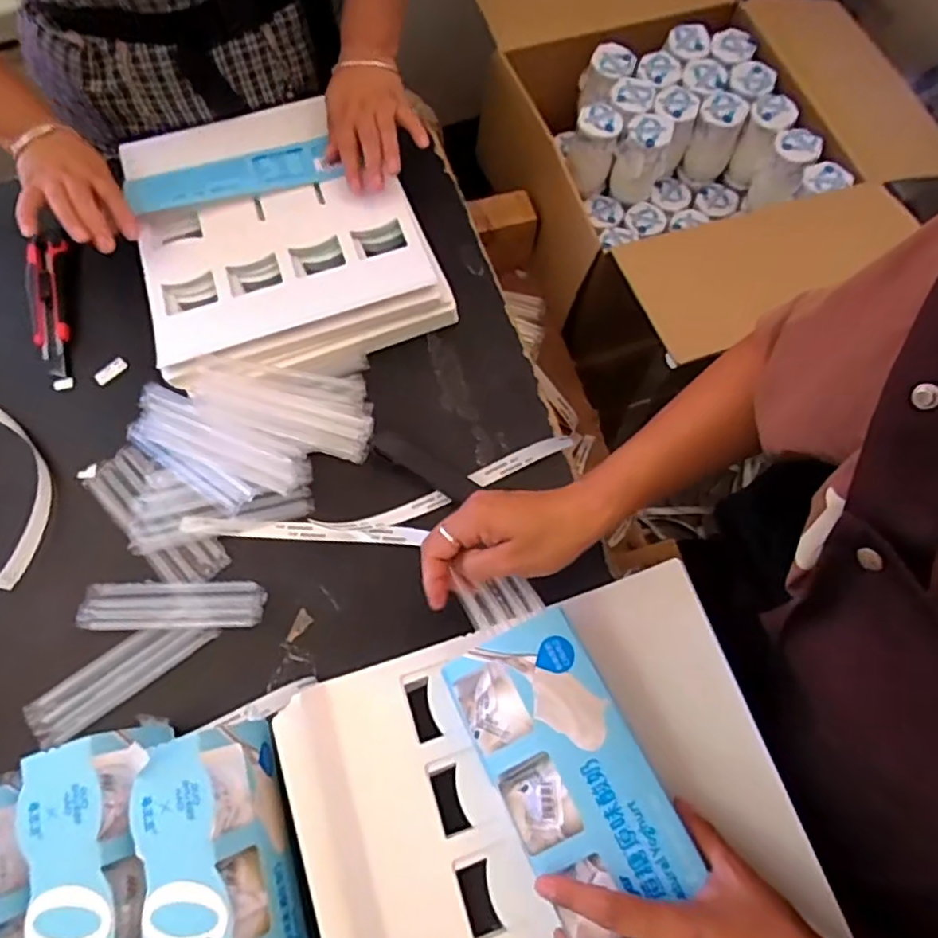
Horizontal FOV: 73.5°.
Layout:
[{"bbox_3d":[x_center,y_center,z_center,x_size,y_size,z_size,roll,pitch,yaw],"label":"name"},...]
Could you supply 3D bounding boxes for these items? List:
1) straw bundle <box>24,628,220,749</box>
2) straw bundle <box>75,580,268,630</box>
[{"bbox_3d":[-0.283,0.167,0.513,0.149,0.006,0.044,-34,73,-12],"label":"straw bundle"},{"bbox_3d":[-0.250,0.114,0.528,0.154,0.012,0.038,0,69,0],"label":"straw bundle"}]

